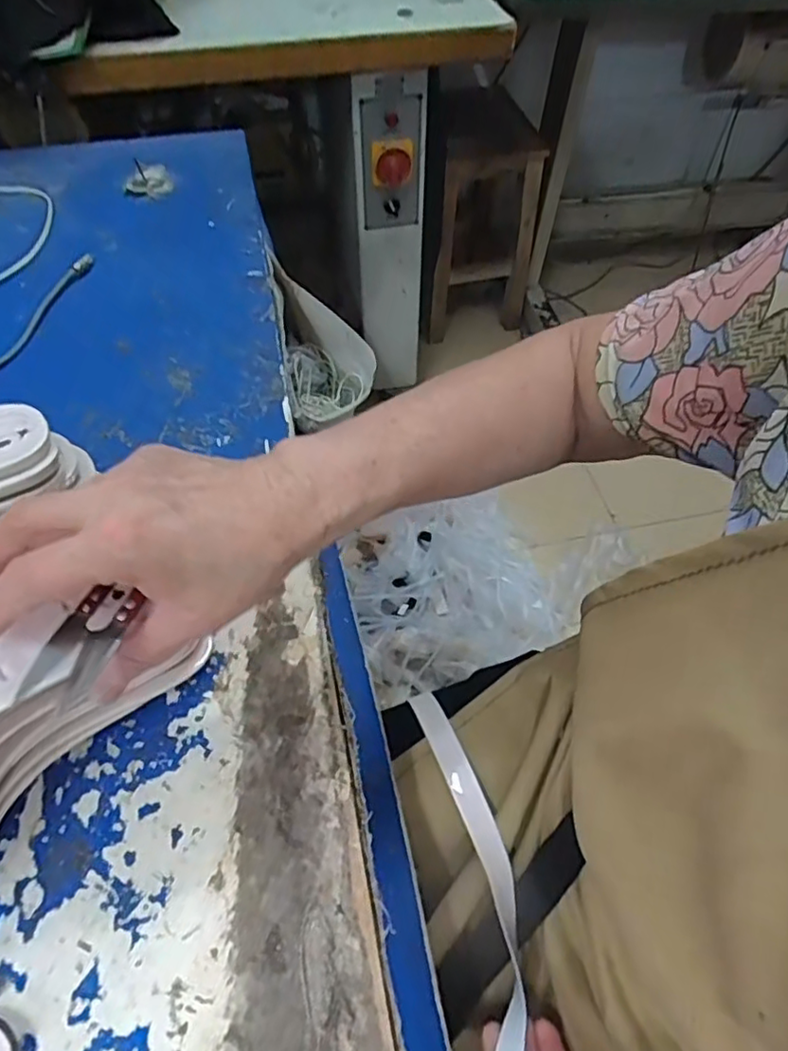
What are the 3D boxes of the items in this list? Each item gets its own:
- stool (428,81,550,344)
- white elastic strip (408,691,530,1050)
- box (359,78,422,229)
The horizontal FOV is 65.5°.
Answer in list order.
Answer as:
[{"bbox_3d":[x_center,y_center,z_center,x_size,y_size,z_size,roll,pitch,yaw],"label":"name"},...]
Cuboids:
[{"bbox_3d":[0.209,-0.679,1.414,0.246,0.494,0.245,10,52,1],"label":"stool"},{"bbox_3d":[0.053,0.254,0.391,0.051,0.025,0.295,-3,59,-4],"label":"white elastic strip"},{"bbox_3d":[-0.005,-0.590,0.987,0.092,0.220,0.048,2,53,-5],"label":"box"}]

